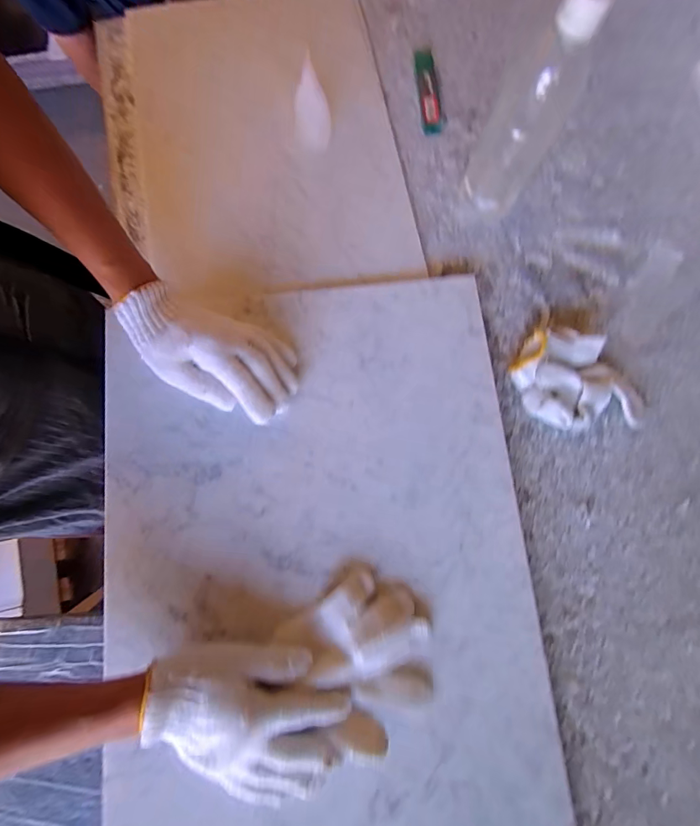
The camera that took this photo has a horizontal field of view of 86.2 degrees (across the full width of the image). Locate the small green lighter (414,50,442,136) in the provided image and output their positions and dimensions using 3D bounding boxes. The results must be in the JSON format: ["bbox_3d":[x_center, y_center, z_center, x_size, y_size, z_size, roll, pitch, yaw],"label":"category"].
[{"bbox_3d":[0.100,-0.409,0.476,0.023,0.020,0.118,-5,78,-3],"label":"small green lighter"}]

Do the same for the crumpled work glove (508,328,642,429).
[{"bbox_3d":[0.250,-0.032,0.401,0.145,0.035,0.096,12,78,1],"label":"crumpled work glove"}]

